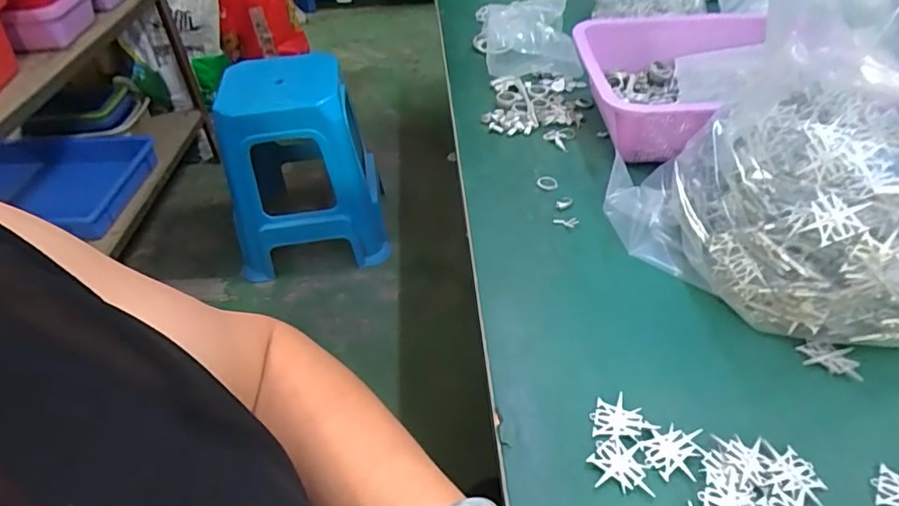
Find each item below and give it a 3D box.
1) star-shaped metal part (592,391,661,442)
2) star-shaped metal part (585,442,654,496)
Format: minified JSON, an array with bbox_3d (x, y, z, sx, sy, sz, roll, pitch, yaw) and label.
[{"bbox_3d":[0.112,0.107,0.348,0.039,0.004,0.028,-1,43,5],"label":"star-shaped metal part"},{"bbox_3d":[0.102,0.130,0.325,0.033,0.004,0.030,-2,43,4],"label":"star-shaped metal part"}]

